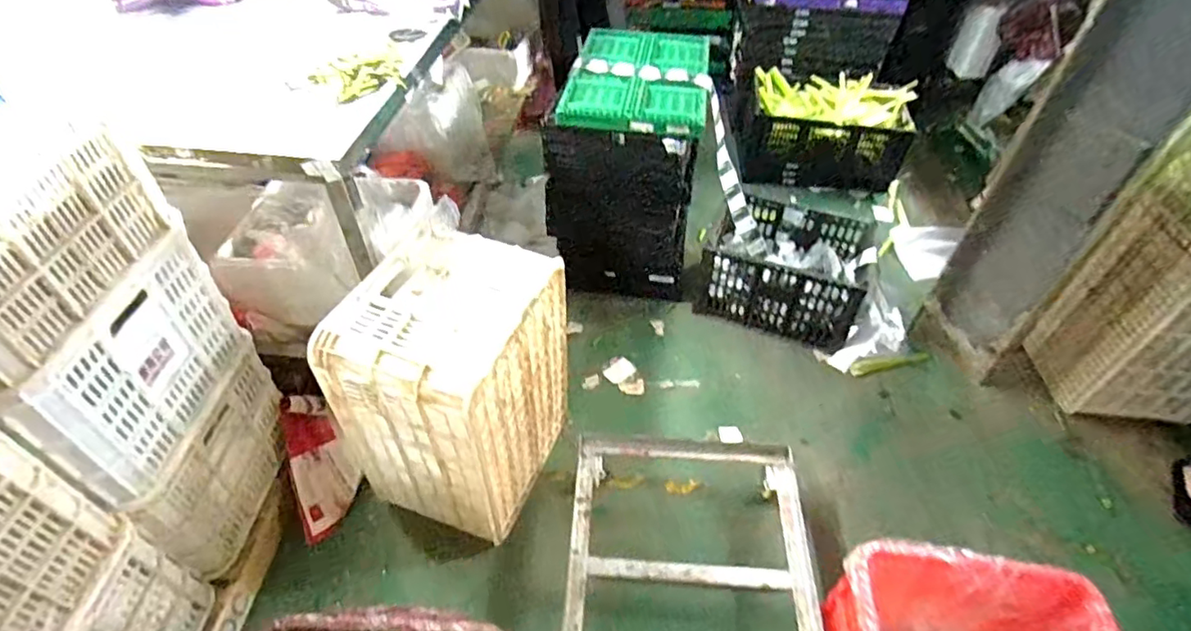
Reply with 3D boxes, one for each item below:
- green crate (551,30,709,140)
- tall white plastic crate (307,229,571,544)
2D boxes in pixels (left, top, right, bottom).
[{"bbox_3d":[0.144,-0.751,1.821,0.419,0.053,0.642,6,46,5],"label":"green crate"},{"bbox_3d":[-0.293,0.156,1.312,0.322,0.555,0.406,16,48,14],"label":"tall white plastic crate"}]

